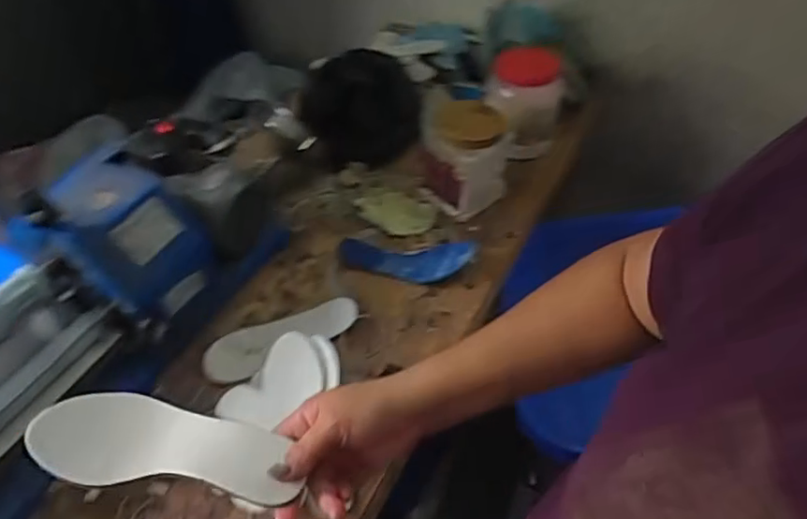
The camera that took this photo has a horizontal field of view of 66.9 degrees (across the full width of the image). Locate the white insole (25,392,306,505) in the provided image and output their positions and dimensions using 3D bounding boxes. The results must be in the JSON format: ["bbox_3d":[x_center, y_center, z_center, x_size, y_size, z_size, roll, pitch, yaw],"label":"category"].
[{"bbox_3d":[-0.183,0.142,0.472,0.203,0.023,0.072,6,47,9],"label":"white insole"}]

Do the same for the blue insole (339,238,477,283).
[{"bbox_3d":[0.002,-0.008,1.016,0.226,0.040,0.080,8,47,7],"label":"blue insole"}]

